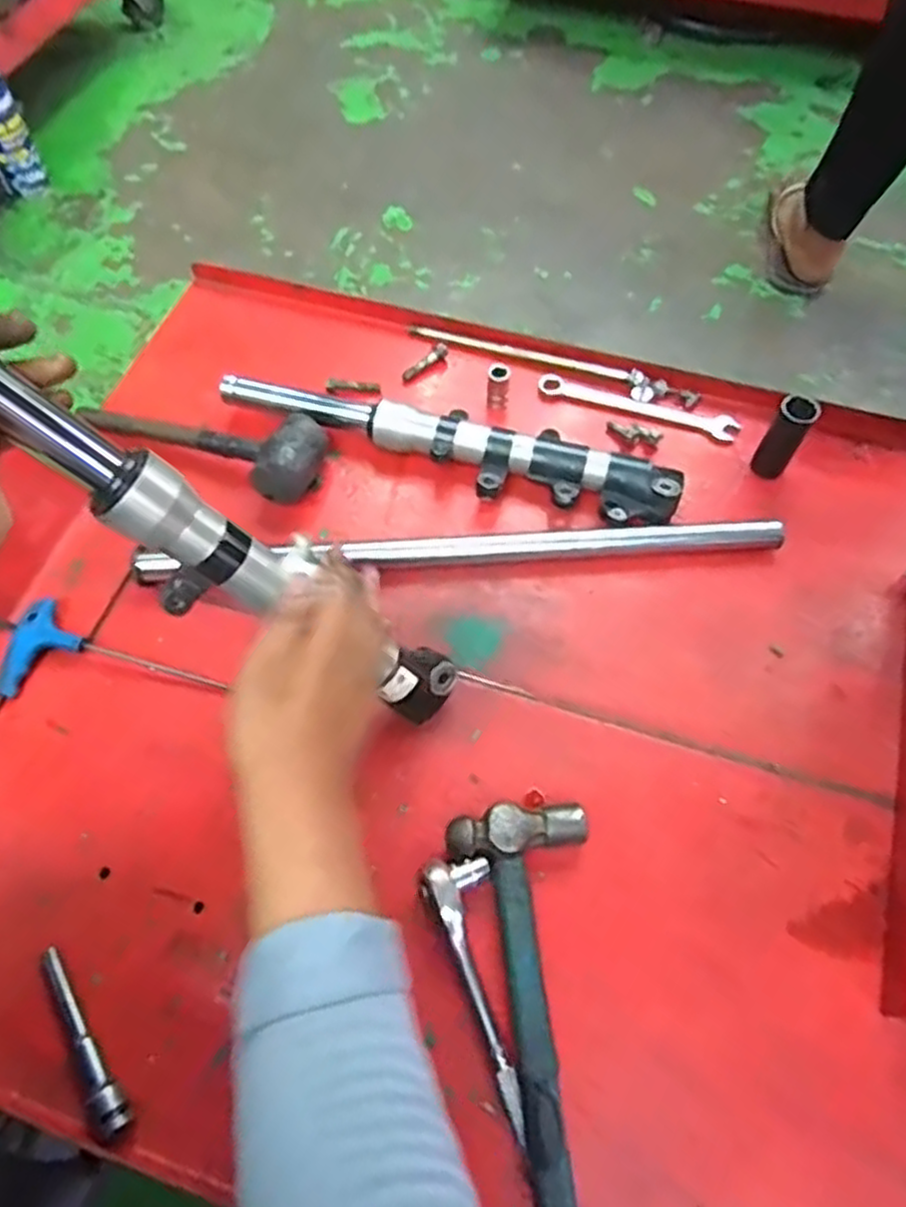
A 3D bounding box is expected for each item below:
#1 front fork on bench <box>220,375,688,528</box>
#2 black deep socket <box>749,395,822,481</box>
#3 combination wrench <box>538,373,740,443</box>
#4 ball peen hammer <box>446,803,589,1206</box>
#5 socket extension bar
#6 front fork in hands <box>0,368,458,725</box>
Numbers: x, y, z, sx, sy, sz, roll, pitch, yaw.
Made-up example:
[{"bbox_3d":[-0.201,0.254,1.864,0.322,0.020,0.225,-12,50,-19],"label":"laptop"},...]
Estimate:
[{"bbox_3d":[-0.012,-0.142,0.678,0.434,0.042,0.075,14,64,7],"label":"front fork on bench"},{"bbox_3d":[0.296,-0.148,0.662,0.030,0.077,0.036,31,67,15],"label":"black deep socket"},{"bbox_3d":[0.180,-0.194,0.725,0.193,0.010,0.025,18,65,9],"label":"combination wrench"},{"bbox_3d":[0.055,0.279,0.460,0.090,0.050,0.294,-4,63,-1],"label":"ball peen hammer"},{"bbox_3d":[-0.238,0.278,0.469,0.022,0.014,0.119,-34,68,-15],"label":"socket extension bar"},{"bbox_3d":[-0.146,-0.033,0.430,0.052,0.415,0.058,-7,55,41],"label":"front fork in hands"}]

